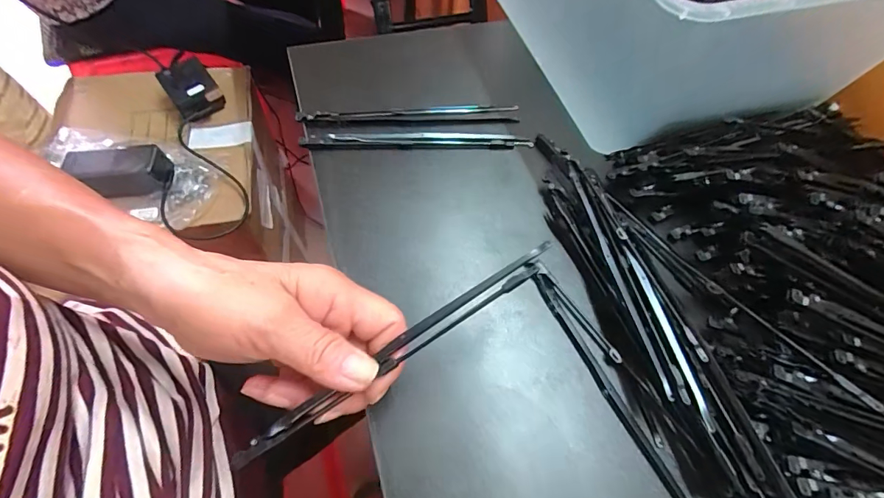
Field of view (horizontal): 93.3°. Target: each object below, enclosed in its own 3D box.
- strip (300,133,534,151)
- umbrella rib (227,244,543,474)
[{"bbox_3d":[-0.019,-0.090,0.348,0.188,0.005,0.015,-2,61,-5],"label":"strip"},{"bbox_3d":[-0.027,0.054,0.212,0.163,0.005,0.009,-35,68,-5],"label":"umbrella rib"}]

